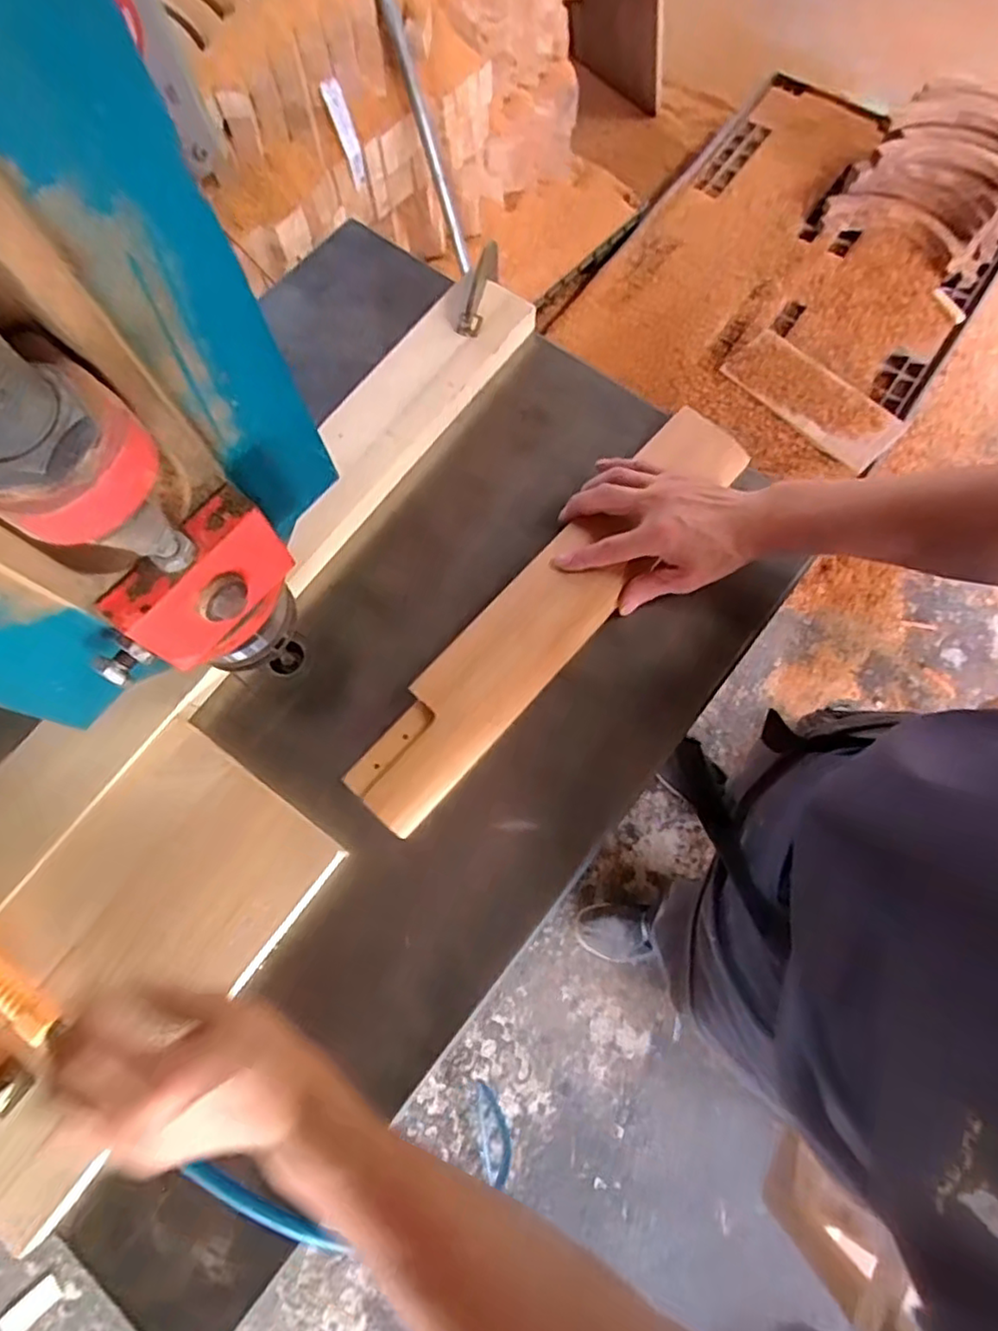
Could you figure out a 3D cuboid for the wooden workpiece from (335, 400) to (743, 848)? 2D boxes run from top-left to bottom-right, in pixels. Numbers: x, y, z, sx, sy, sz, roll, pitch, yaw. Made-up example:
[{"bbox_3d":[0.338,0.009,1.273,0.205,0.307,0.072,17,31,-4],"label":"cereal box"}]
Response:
[{"bbox_3d":[0.046,-0.051,0.544,0.077,0.022,0.441,40,79,11],"label":"wooden workpiece"}]

